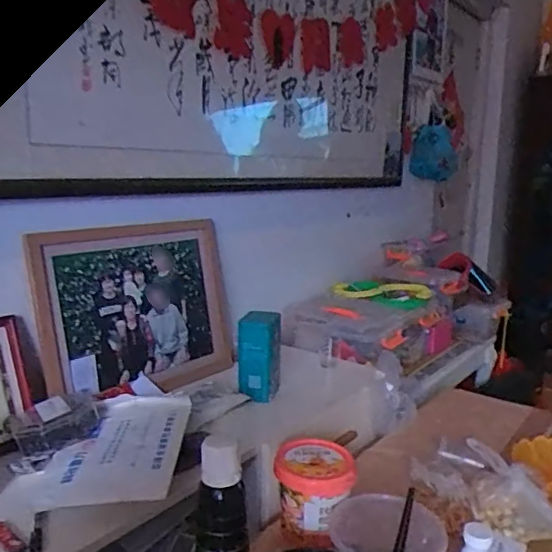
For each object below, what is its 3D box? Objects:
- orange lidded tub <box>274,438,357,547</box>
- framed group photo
[{"bbox_3d":[0.070,0.362,0.951,0.127,0.114,0.133,0,11,0],"label":"orange lidded tub"},{"bbox_3d":[-0.287,0.073,1.268,0.029,0.372,0.528,-6,1,40],"label":"framed group photo"}]

